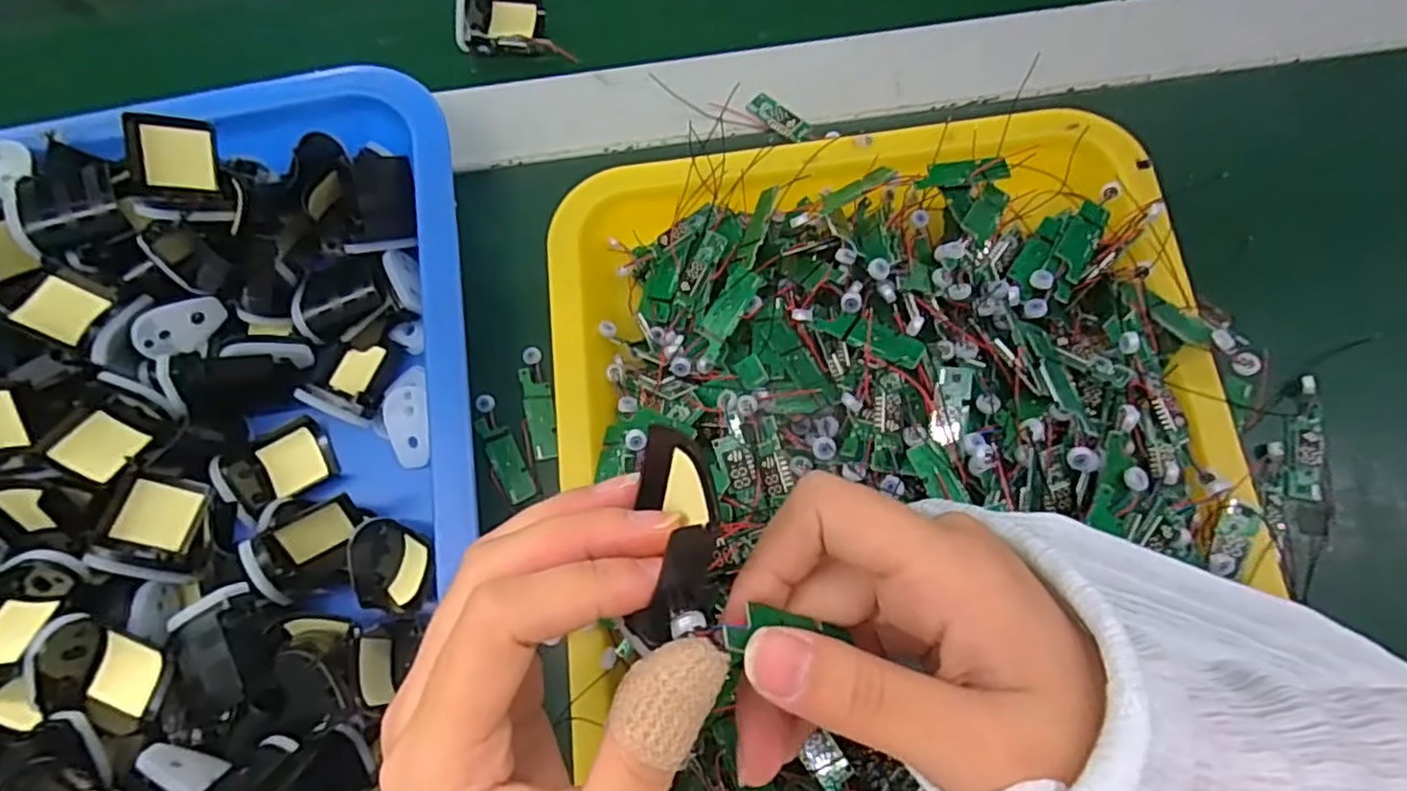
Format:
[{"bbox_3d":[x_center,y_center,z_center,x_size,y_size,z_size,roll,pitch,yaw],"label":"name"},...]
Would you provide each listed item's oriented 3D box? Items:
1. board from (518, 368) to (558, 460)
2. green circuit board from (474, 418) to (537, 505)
[{"bbox_3d":[-0.075,0.008,0.316,0.013,0.004,0.042,-8,80,-23],"label":"board"},{"bbox_3d":[-0.089,0.028,0.312,0.013,0.004,0.042,-28,75,-4],"label":"green circuit board"}]

